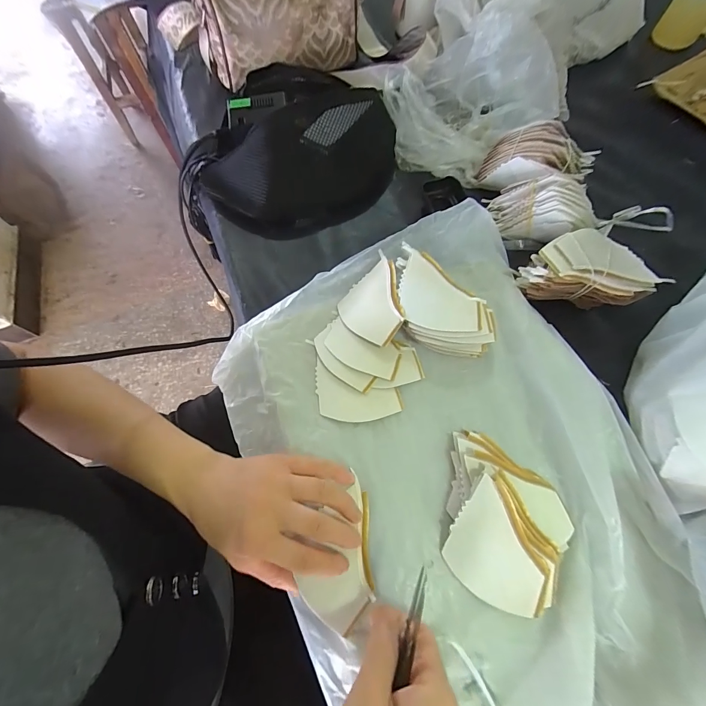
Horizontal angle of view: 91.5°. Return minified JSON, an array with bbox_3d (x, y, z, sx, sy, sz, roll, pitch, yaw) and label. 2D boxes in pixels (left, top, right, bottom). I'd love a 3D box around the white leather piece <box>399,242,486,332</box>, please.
[{"bbox_3d":[0.087,-0.064,0.349,0.075,0.015,0.096,1,68,3],"label":"white leather piece"}]

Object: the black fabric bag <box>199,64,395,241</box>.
[{"bbox_3d":[-0.064,-0.265,0.445,0.260,0.083,0.188,-40,71,-11],"label":"black fabric bag"}]

